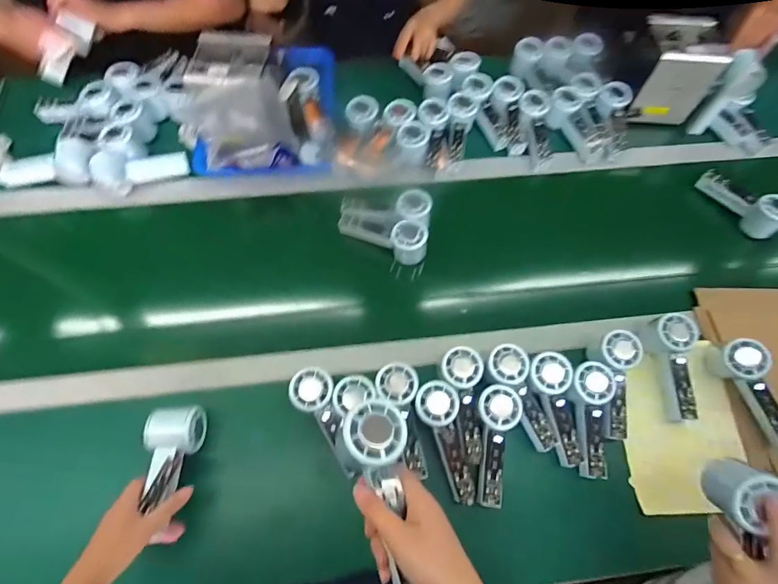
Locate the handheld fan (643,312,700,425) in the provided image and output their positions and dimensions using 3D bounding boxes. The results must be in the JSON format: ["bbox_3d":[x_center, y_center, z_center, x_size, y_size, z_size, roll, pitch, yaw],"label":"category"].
[{"bbox_3d":[0.420,0.111,0.623,0.049,0.063,0.155,1,80,-2],"label":"handheld fan"}]

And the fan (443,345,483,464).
[{"bbox_3d":[0.102,0.153,0.577,0.055,0.027,0.149,3,67,-1],"label":"fan"}]

